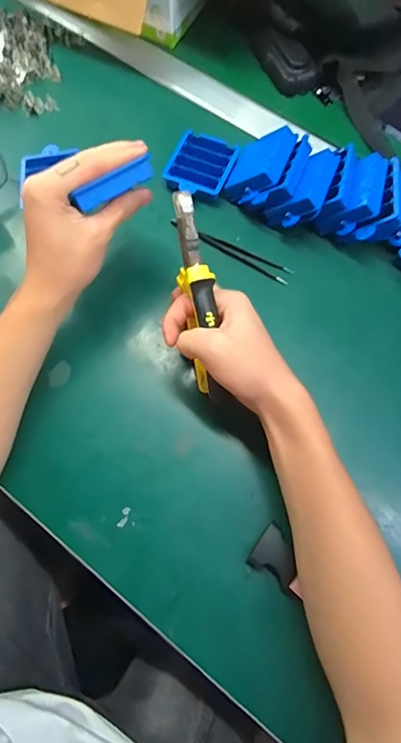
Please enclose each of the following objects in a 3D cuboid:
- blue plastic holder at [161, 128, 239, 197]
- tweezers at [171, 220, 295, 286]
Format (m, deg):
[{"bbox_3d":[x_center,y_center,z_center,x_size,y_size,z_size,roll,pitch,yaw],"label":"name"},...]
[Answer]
[{"bbox_3d":[0.001,-0.220,0.459,0.066,0.014,0.076,22,73,8],"label":"blue plastic holder"},{"bbox_3d":[0.032,-0.120,0.425,0.129,0.006,0.020,24,73,-4],"label":"tweezers"}]

